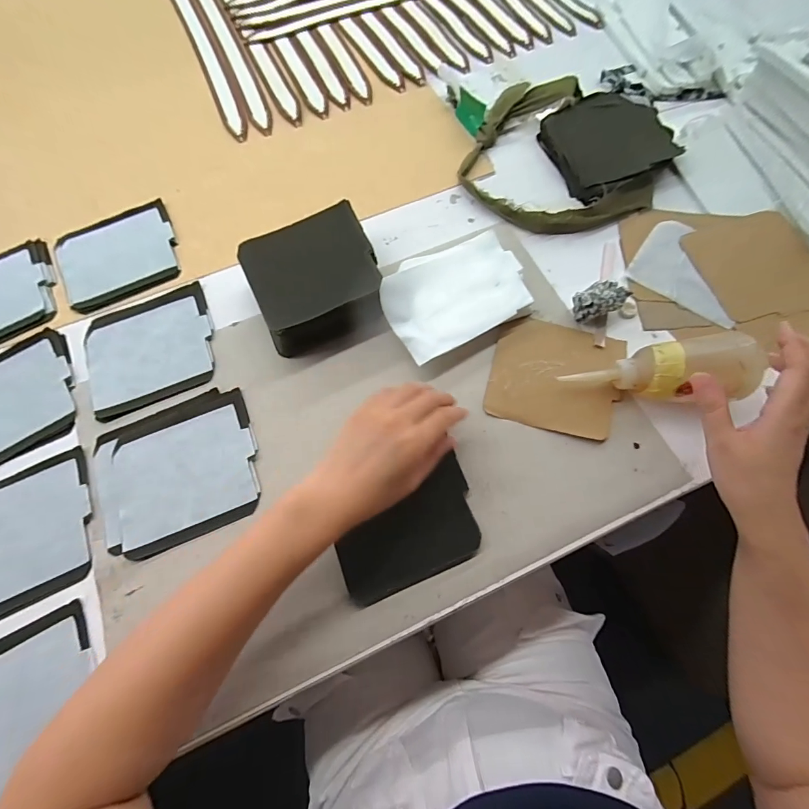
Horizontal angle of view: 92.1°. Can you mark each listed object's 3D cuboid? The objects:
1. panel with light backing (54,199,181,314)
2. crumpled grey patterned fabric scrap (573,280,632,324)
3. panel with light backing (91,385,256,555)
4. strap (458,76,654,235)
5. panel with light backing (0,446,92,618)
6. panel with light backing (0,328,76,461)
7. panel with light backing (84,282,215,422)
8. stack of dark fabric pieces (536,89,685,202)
[{"bbox_3d":[-0.364,-0.191,0.497,0.143,0.006,0.131,-25,72,-8],"label":"panel with light backing"},{"bbox_3d":[0.215,-0.115,0.437,0.046,0.039,0.036,-16,71,-5],"label":"crumpled grey patterned fabric scrap"},{"bbox_3d":[-0.228,0.065,0.395,0.155,0.011,0.142,-23,72,-8],"label":"panel with light backing"},{"bbox_3d":[0.178,-0.335,0.521,0.209,0.037,0.264,-25,72,-8],"label":"strap"},{"bbox_3d":[-0.377,0.127,0.376,0.144,0.011,0.135,-24,72,-8],"label":"panel with light backing"},{"bbox_3d":[-0.436,-0.004,0.423,0.141,0.008,0.130,-30,73,-10],"label":"panel with light backing"},{"bbox_3d":[-0.290,-0.065,0.450,0.141,0.009,0.138,-22,72,-7],"label":"panel with light backing"},{"bbox_3d":[0.277,-0.355,0.527,0.169,0.034,0.155,-27,73,-9],"label":"stack of dark fabric pieces"}]

